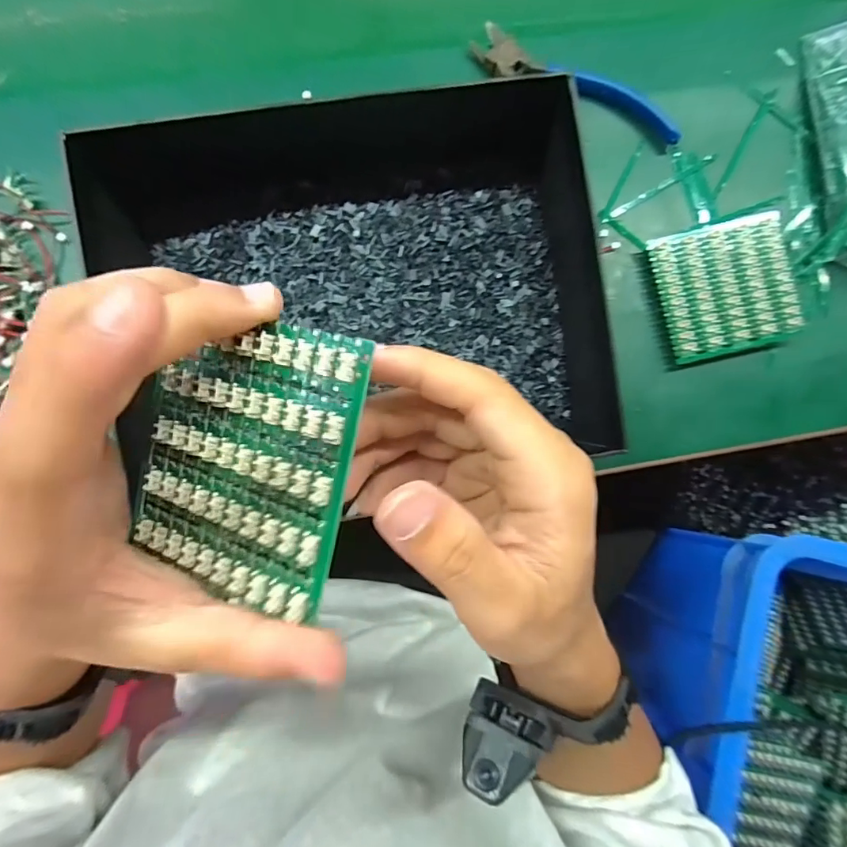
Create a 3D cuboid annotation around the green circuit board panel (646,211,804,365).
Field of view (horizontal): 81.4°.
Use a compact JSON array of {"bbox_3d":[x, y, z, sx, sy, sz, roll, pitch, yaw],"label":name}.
[{"bbox_3d":[0.199,-0.089,0.326,0.086,0.014,0.085,-12,86,-3],"label":"green circuit board panel"}]

